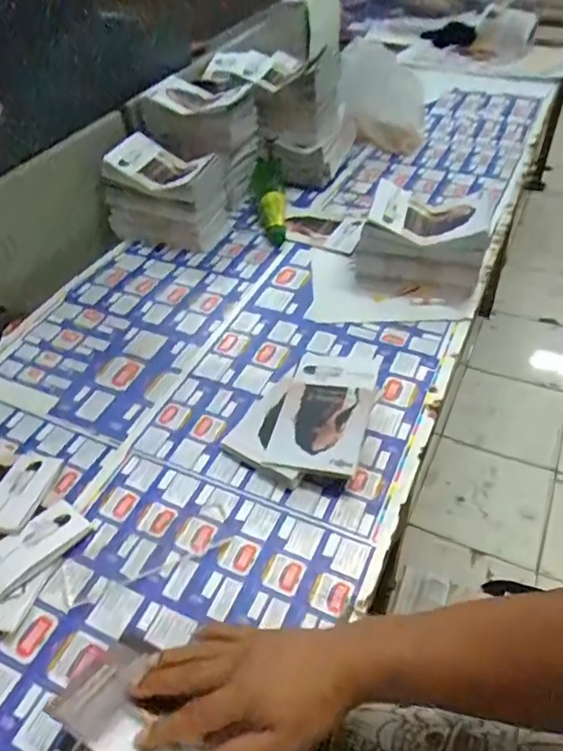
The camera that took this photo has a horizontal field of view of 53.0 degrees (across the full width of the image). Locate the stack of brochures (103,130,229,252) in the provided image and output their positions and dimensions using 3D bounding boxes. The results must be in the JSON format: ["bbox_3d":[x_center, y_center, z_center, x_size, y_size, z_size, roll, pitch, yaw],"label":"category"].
[{"bbox_3d":[-0.202,-0.317,0.971,0.186,0.132,0.126,14,48,19],"label":"stack of brochures"}]

